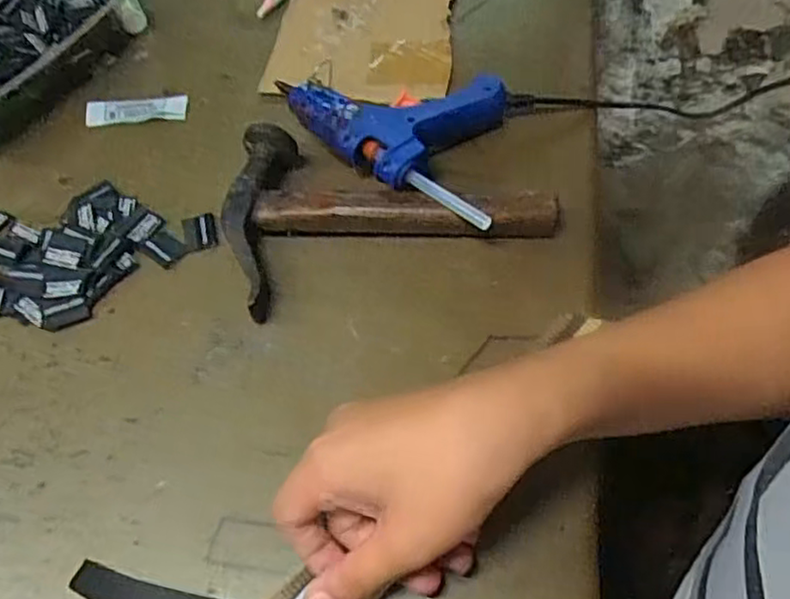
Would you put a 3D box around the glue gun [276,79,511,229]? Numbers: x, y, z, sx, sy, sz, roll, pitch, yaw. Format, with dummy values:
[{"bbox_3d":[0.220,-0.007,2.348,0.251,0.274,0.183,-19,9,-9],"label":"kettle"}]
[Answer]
[{"bbox_3d":[0.009,-0.107,0.413,0.158,0.032,0.098,30,63,21],"label":"glue gun"}]

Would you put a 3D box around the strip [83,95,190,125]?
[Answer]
[{"bbox_3d":[-0.176,-0.129,0.461,0.069,0.004,0.023,-6,68,2],"label":"strip"}]

